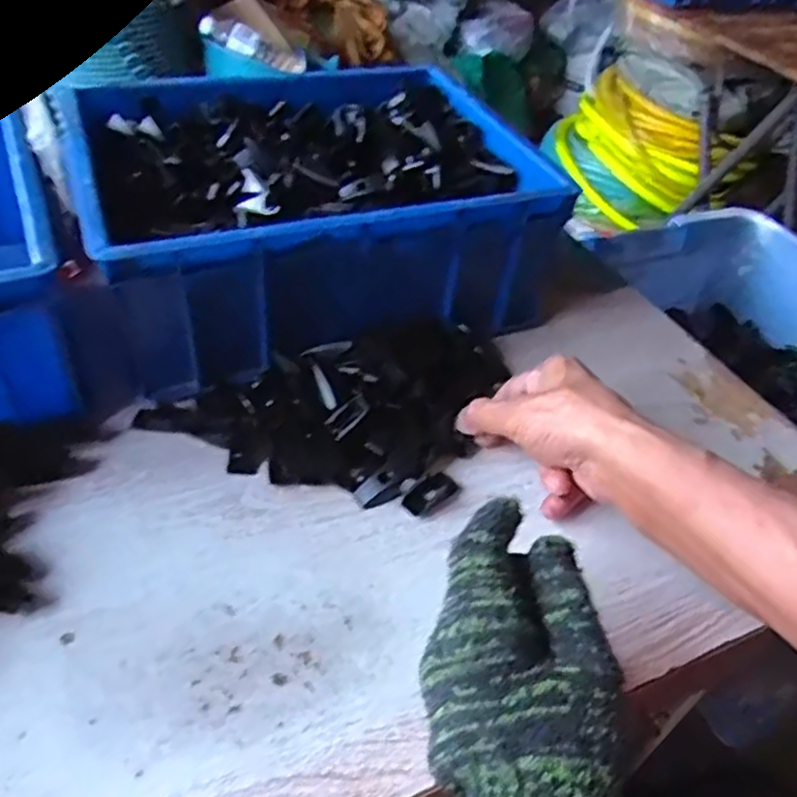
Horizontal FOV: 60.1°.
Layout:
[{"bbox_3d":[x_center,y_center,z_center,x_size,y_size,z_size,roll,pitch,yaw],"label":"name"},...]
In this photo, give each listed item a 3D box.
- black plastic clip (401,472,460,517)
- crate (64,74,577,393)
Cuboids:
[{"bbox_3d":[0.022,0.059,0.436,0.040,0.007,0.018,-30,54,-33],"label":"black plastic clip"},{"bbox_3d":[-0.074,-0.156,0.556,0.322,0.113,0.261,-15,47,-22],"label":"crate"}]

